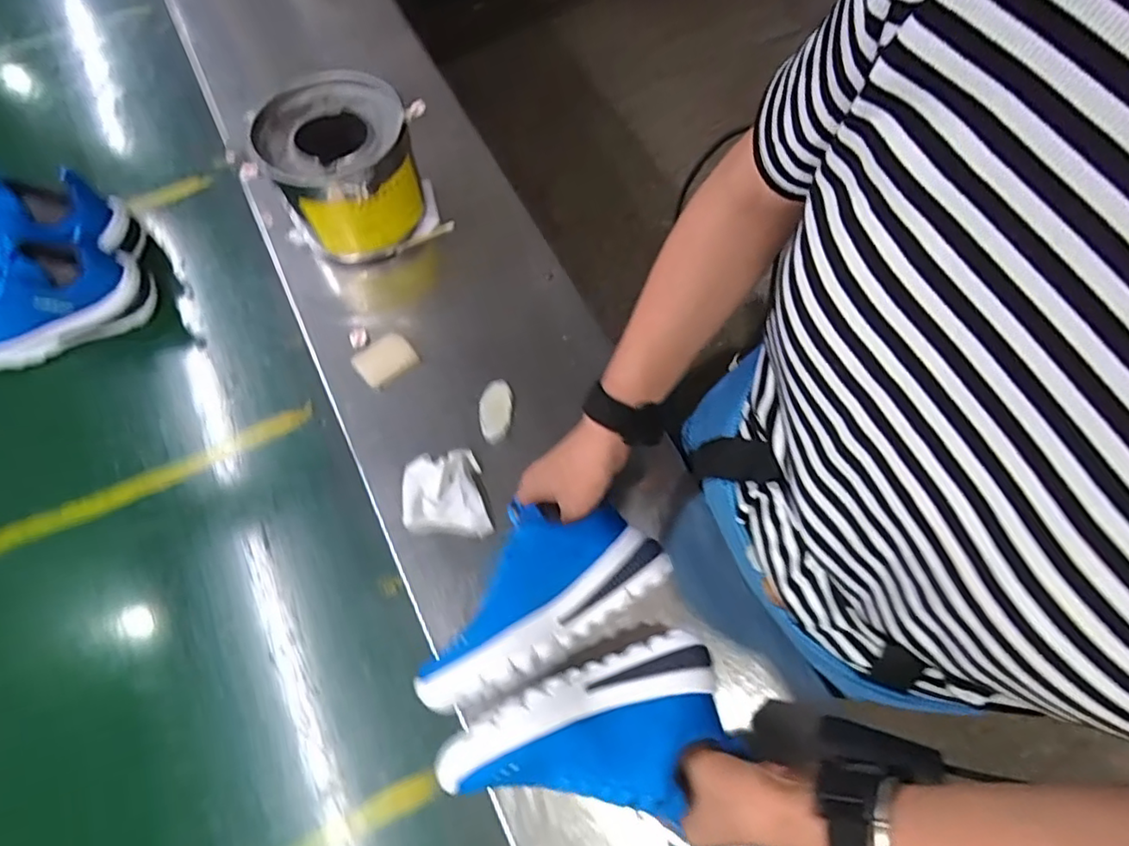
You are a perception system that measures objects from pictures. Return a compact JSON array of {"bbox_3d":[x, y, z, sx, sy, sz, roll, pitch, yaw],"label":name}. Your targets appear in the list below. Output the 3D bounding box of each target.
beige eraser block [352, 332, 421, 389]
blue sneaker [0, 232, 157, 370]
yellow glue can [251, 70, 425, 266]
[{"bbox_3d":[-0.177,-0.064,0.593,0.057,0.010,0.043,-38,72,-16],"label":"beige eraser block"},{"bbox_3d":[-0.528,-0.125,0.595,0.191,0.091,0.088,-13,67,-7],"label":"blue sneaker"},{"bbox_3d":[-0.219,-0.247,0.617,0.137,0.123,0.152,-16,67,-8],"label":"yellow glue can"}]

